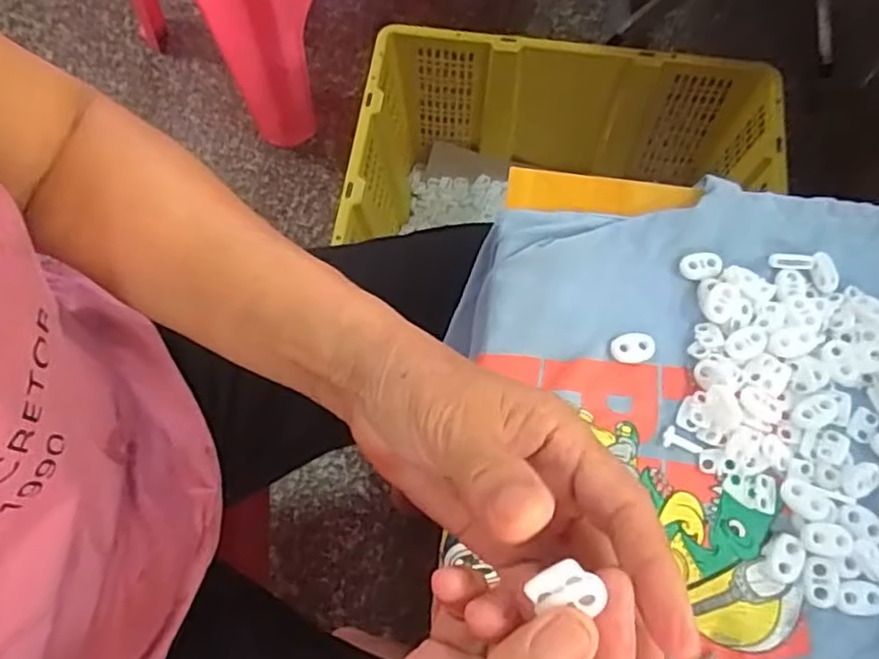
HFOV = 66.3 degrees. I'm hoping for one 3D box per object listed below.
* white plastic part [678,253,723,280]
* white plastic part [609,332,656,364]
[{"bbox_3d":[0.143,-0.034,0.369,0.022,0.006,0.014,-9,69,-2],"label":"white plastic part"},{"bbox_3d":[0.102,0.010,0.355,0.023,0.005,0.015,-4,69,-1],"label":"white plastic part"}]

